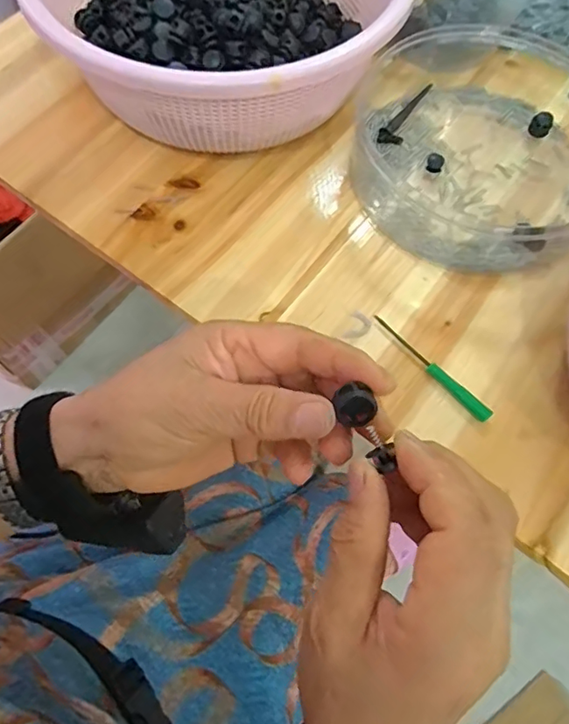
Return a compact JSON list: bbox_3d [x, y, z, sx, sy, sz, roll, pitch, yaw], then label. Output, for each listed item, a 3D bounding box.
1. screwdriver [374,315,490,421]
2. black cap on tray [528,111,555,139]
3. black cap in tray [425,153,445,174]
[{"bbox_3d":[0.097,0.002,0.362,0.010,0.006,0.098,-39,72,-18],"label":"screwdriver"},{"bbox_3d":[0.211,-0.195,0.448,0.017,0.019,0.013,27,66,10],"label":"black cap on tray"},{"bbox_3d":[0.119,-0.157,0.432,0.013,0.009,0.013,1,65,-2],"label":"black cap in tray"}]

